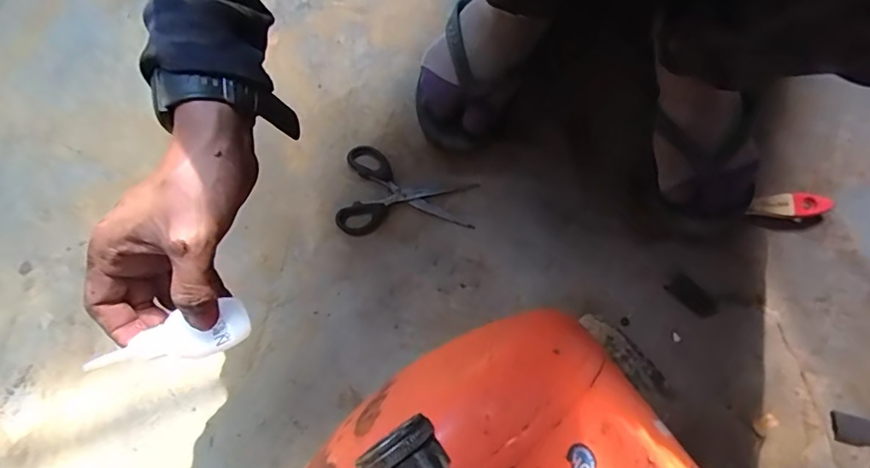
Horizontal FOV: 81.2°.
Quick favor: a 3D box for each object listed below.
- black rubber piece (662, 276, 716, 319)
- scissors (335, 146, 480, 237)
[{"bbox_3d":[0.256,0.062,0.502,0.050,0.004,0.024,39,78,9],"label":"black rubber piece"},{"bbox_3d":[-0.028,-0.039,0.520,0.134,0.008,0.093,8,75,1],"label":"scissors"}]

